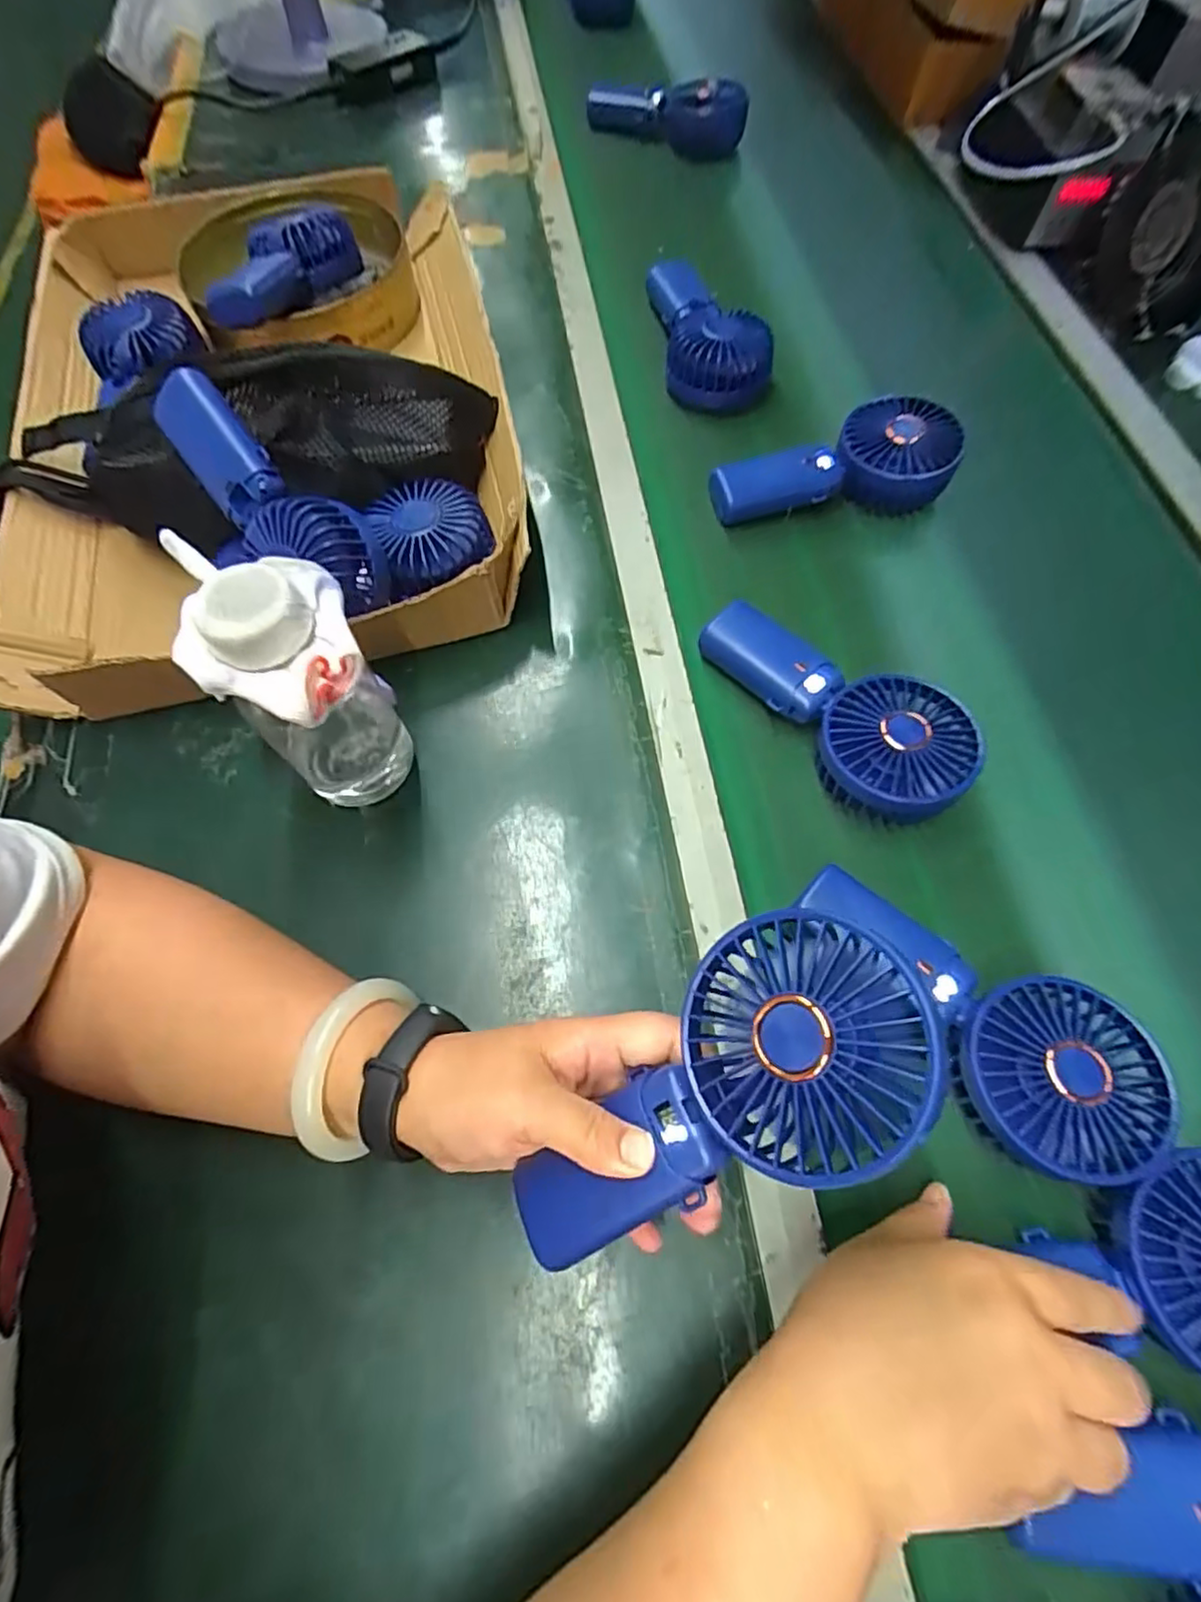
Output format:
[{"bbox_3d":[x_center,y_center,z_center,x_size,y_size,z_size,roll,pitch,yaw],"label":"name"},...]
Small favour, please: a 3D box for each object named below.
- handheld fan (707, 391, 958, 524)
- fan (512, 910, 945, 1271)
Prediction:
[{"bbox_3d":[0.169,-0.258,0.501,0.179,0.052,0.082,-7,65,-1],"label":"handheld fan"},{"bbox_3d":[0.038,0.114,0.245,0.178,0.035,0.079,-44,65,18],"label":"fan"}]

